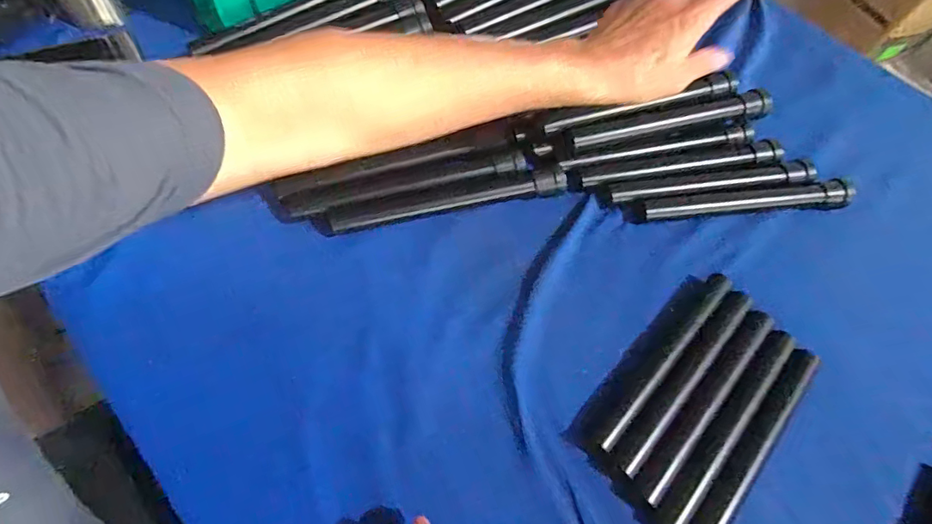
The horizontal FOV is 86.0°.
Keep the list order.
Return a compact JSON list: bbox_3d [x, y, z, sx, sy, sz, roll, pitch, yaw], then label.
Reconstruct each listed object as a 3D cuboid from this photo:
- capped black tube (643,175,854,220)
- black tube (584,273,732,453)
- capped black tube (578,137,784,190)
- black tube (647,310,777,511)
[{"bbox_3d":[0.315,-0.067,0.557,0.241,0.032,0.026,-4,62,-8],"label":"capped black tube"},{"bbox_3d":[0.182,0.086,0.455,0.024,0.032,0.209,42,65,16],"label":"black tube"},{"bbox_3d":[0.247,-0.111,0.568,0.245,0.021,0.029,-7,63,-10],"label":"capped black tube"},{"bbox_3d":[0.216,0.119,0.436,0.022,0.020,0.214,40,65,15],"label":"black tube"}]

